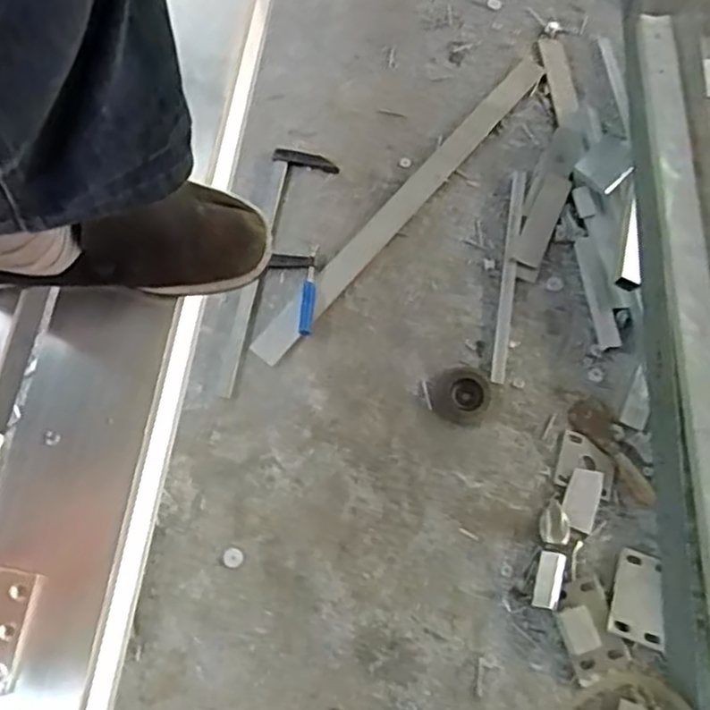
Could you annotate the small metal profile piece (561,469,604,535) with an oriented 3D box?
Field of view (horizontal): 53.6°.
[{"bbox_3d":[0.351,0.223,1.091,0.052,0.010,0.097,19,68,4],"label":"small metal profile piece"}]

